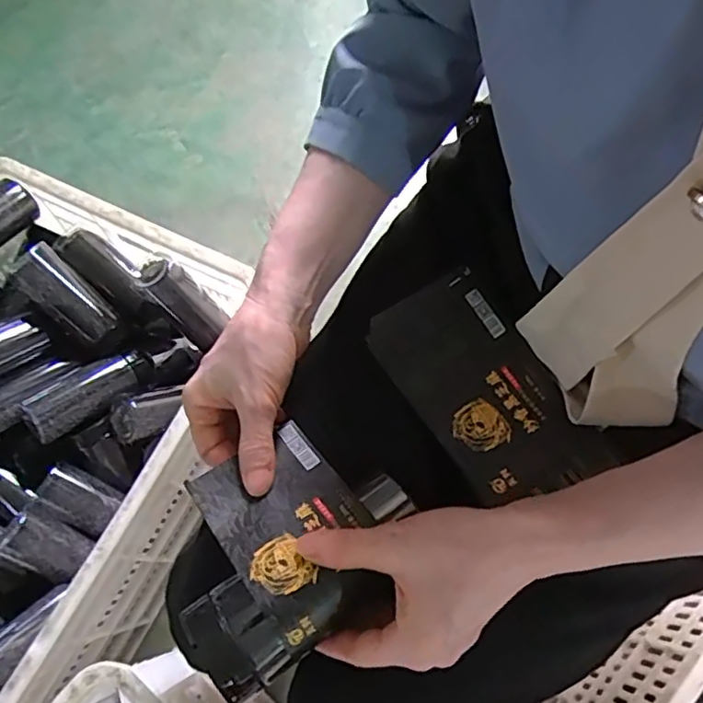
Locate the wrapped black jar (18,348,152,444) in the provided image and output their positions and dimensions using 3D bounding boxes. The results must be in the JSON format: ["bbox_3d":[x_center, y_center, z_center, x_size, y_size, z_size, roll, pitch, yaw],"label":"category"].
[{"bbox_3d":[-0.336,0.048,0.768,0.163,0.049,0.057,-34,72,-32],"label":"wrapped black jar"}]

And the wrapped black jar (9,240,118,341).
[{"bbox_3d":[-0.369,-0.073,0.768,0.057,0.045,0.132,-49,114,-16],"label":"wrapped black jar"}]

